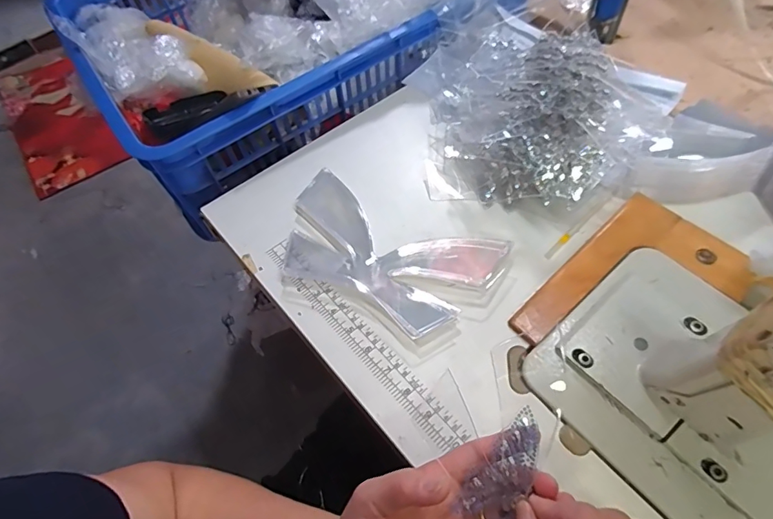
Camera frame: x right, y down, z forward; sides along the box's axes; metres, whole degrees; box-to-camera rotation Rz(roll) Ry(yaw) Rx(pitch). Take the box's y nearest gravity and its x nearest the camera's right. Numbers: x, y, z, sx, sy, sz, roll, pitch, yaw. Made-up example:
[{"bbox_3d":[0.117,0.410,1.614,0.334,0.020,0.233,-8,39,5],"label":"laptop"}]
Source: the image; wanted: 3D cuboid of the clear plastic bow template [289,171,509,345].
[{"bbox_3d":[-0.005,-0.006,0.459,0.219,0.016,0.120,22,63,17],"label":"clear plastic bow template"}]

